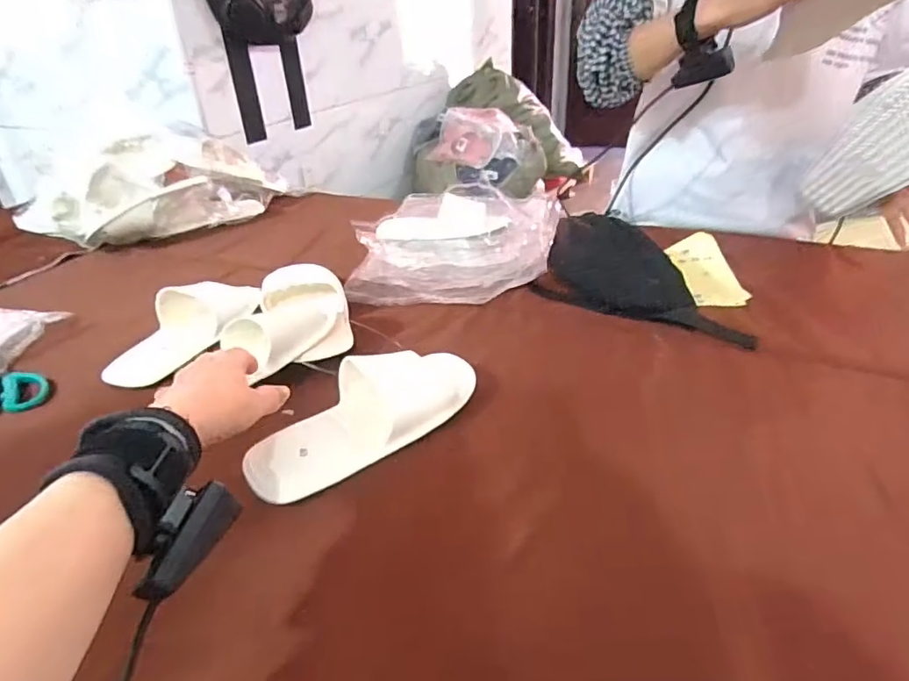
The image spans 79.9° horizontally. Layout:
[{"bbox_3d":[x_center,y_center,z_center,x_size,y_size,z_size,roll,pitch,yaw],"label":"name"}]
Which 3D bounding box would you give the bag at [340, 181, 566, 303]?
[{"bbox_3d":[0.015,-0.171,0.880,0.284,0.081,0.414,5,33,13],"label":"bag"}]

